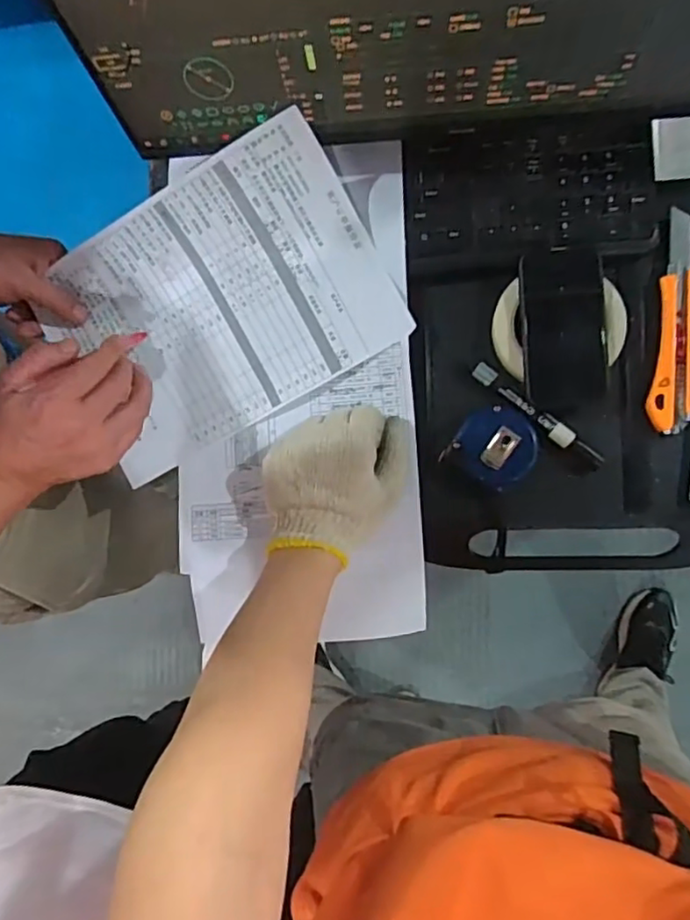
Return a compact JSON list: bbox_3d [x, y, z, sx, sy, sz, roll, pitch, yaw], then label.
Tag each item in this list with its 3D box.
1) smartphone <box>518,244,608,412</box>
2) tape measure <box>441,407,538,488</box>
[{"bbox_3d":[0.183,-0.111,0.522,0.065,0.015,0.128,-4,84,7],"label":"smartphone"},{"bbox_3d":[0.129,-0.011,0.527,0.068,0.024,0.064,-1,85,7],"label":"tape measure"}]

